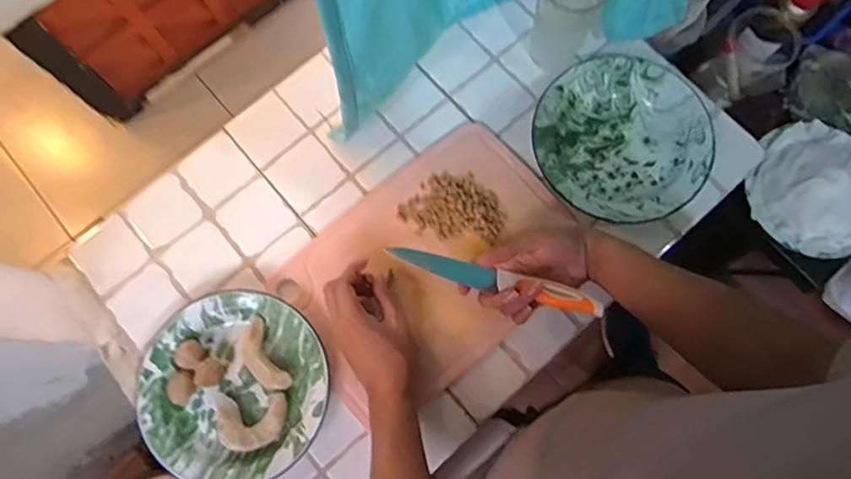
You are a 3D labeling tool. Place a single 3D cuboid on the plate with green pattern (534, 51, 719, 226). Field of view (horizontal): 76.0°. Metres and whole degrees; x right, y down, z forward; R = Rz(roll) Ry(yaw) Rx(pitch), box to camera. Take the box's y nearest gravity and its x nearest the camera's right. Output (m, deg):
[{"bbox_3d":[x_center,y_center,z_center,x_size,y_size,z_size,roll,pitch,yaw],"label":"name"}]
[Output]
[{"bbox_3d":[0.240,-0.123,0.677,0.205,0.035,0.207,0,77,0],"label":"plate with green pattern"}]

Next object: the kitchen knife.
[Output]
[{"bbox_3d":[0.073,0.045,0.607,0.243,0.015,0.028,15,78,15],"label":"kitchen knife"}]

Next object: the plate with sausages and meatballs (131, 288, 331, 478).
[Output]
[{"bbox_3d":[-0.217,0.165,0.621,0.209,0.032,0.203,0,77,0],"label":"plate with sausages and meatballs"}]

